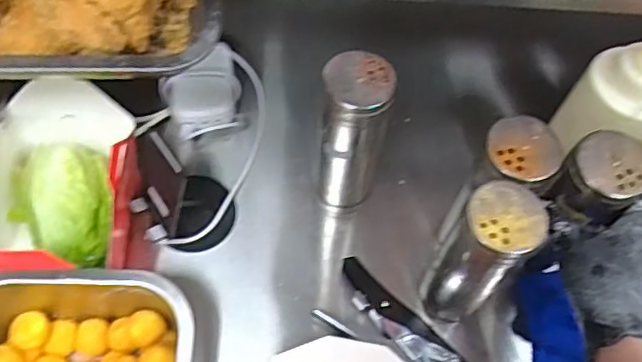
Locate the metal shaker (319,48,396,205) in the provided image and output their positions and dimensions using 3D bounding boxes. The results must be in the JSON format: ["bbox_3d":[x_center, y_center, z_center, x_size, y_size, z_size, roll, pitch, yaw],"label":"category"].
[{"bbox_3d":[0.027,-0.042,0.613,0.063,0.201,0.053,-1,63,-5],"label":"metal shaker"}]

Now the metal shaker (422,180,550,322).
[{"bbox_3d":[0.137,0.072,0.554,0.058,0.193,0.058,2,62,-3],"label":"metal shaker"}]

